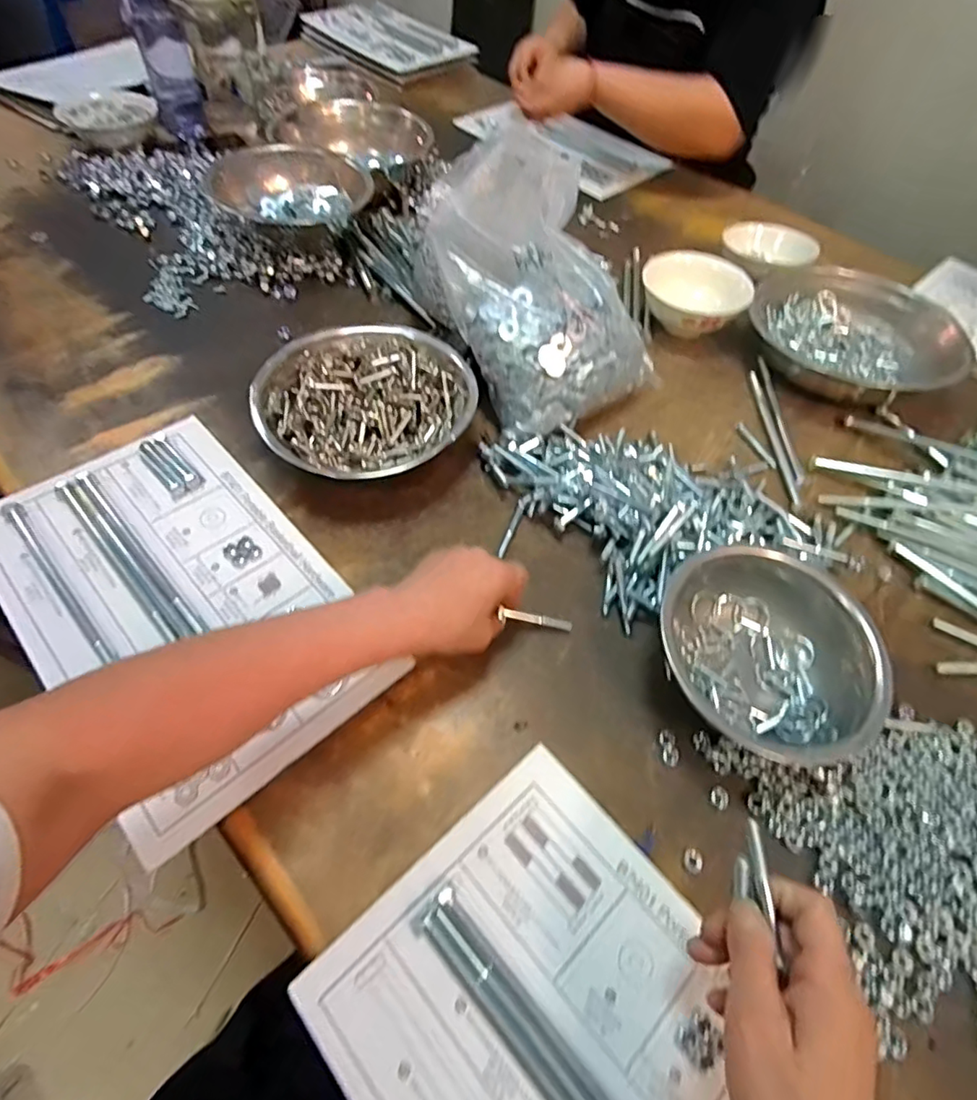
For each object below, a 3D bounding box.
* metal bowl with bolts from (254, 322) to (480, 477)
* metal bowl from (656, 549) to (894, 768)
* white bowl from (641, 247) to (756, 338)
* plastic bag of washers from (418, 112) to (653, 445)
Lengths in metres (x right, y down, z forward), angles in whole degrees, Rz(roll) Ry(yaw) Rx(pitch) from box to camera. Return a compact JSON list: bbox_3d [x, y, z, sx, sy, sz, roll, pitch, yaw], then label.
[{"bbox_3d":[-0.123,-0.151,0.595,0.211,0.070,0.193,2,55,-3],"label":"metal bowl with bolts"},{"bbox_3d":[0.227,0.080,0.465,0.162,0.074,0.171,-35,64,-25],"label":"metal bowl"},{"bbox_3d":[0.278,-0.341,0.771,0.133,0.068,0.133,2,55,-3],"label":"white bowl"},{"bbox_3d":[0.045,-0.299,0.638,0.195,0.197,0.286,-26,61,-21],"label":"plastic bag of washers"}]

